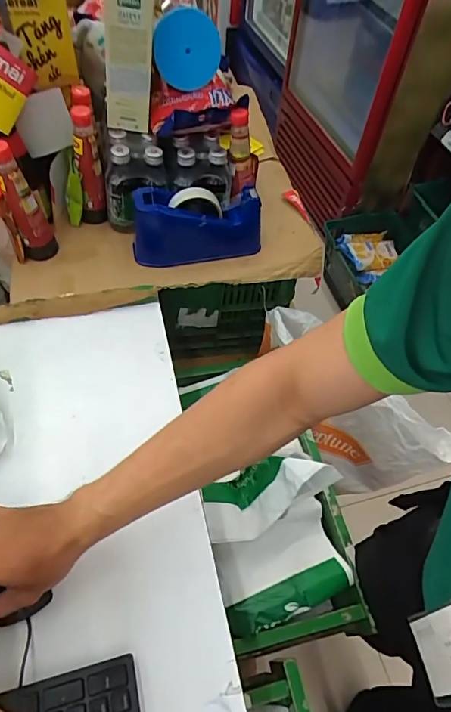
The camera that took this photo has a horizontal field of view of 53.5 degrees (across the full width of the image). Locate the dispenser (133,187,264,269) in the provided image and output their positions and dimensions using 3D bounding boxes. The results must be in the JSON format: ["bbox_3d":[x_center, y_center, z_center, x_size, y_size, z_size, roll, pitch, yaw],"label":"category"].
[{"bbox_3d":[-0.044,-0.211,0.718,0.206,0.096,0.073,-5,57,-8],"label":"dispenser"}]

